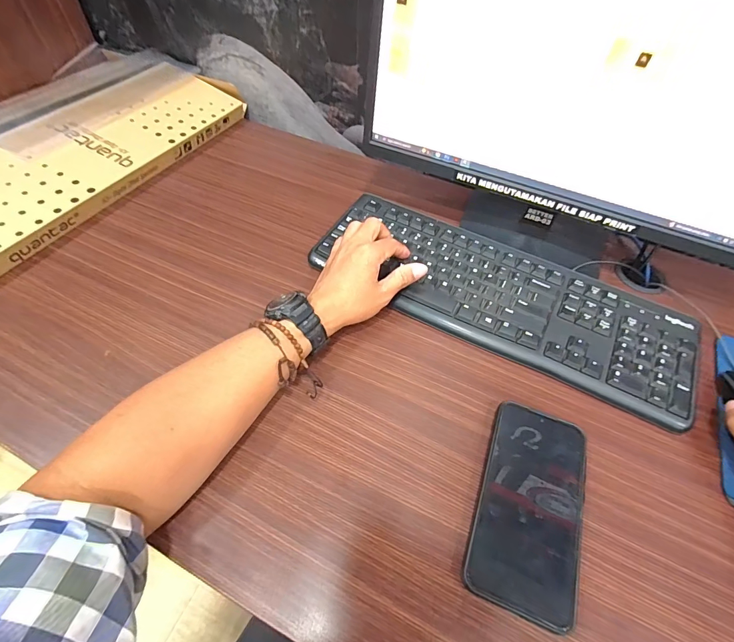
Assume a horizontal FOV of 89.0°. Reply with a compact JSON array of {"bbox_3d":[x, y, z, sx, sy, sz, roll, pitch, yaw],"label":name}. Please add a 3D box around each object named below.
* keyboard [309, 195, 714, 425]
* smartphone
[{"bbox_3d":[0.149,-0.035,0.444,0.432,0.022,0.155,29,57,17],"label":"keyboard"},{"bbox_3d":[0.136,0.149,0.311,0.078,0.016,0.160,21,54,12],"label":"smartphone"}]

